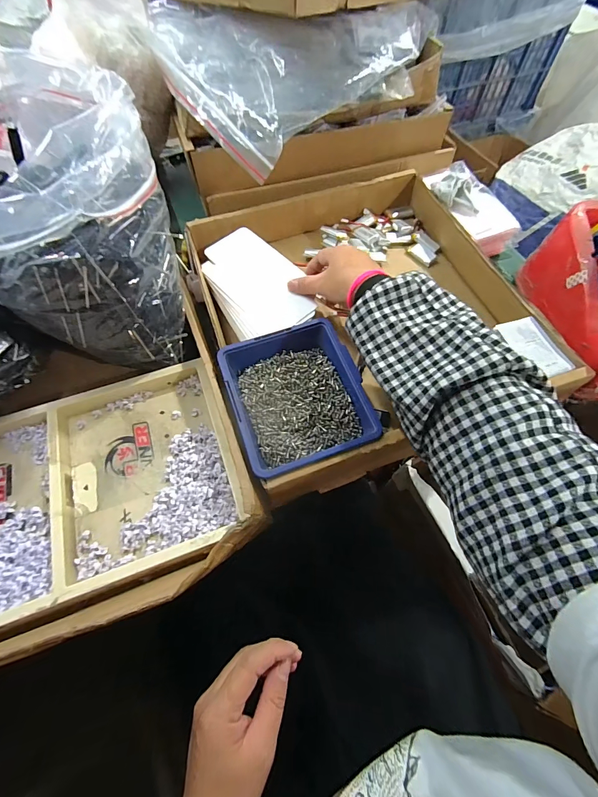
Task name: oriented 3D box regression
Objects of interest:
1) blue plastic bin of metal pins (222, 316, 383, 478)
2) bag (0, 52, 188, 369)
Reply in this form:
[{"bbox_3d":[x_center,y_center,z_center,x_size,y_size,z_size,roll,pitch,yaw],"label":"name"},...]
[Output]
[{"bbox_3d":[-0.002,0.001,0.348,0.124,0.042,0.138,-18,64,-9],"label":"blue plastic bin of metal pins"},{"bbox_3d":[-0.220,-0.168,0.341,0.178,0.192,0.201,-7,63,-3],"label":"bag"}]

